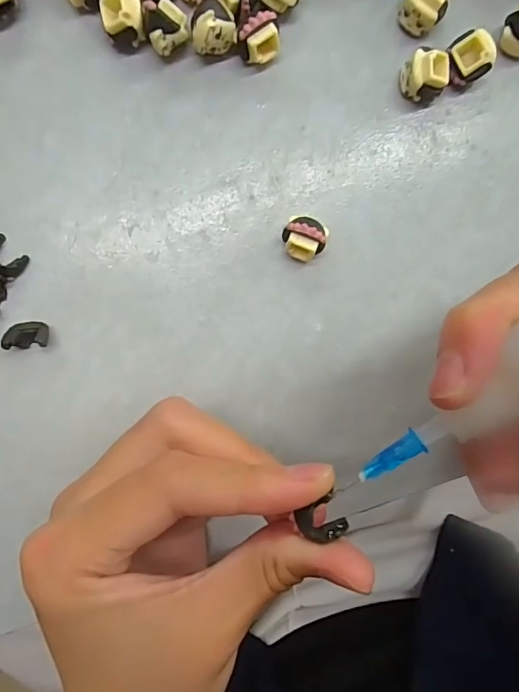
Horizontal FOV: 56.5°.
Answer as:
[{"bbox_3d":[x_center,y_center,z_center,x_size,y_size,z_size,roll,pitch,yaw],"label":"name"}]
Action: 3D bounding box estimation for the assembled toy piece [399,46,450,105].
[{"bbox_3d":[0.061,-0.100,0.179,0.015,0.015,0.014,-1,94,-2],"label":"assembled toy piece"}]

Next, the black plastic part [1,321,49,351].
[{"bbox_3d":[-0.086,-0.004,0.180,0.014,0.009,0.010,-4,94,-3],"label":"black plastic part"}]

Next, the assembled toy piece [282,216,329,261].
[{"bbox_3d":[0.016,-0.039,0.179,0.015,0.018,0.014,15,93,-4],"label":"assembled toy piece"}]

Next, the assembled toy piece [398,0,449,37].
[{"bbox_3d":[0.060,-0.125,0.177,0.015,0.014,0.014,41,91,-4],"label":"assembled toy piece"}]

